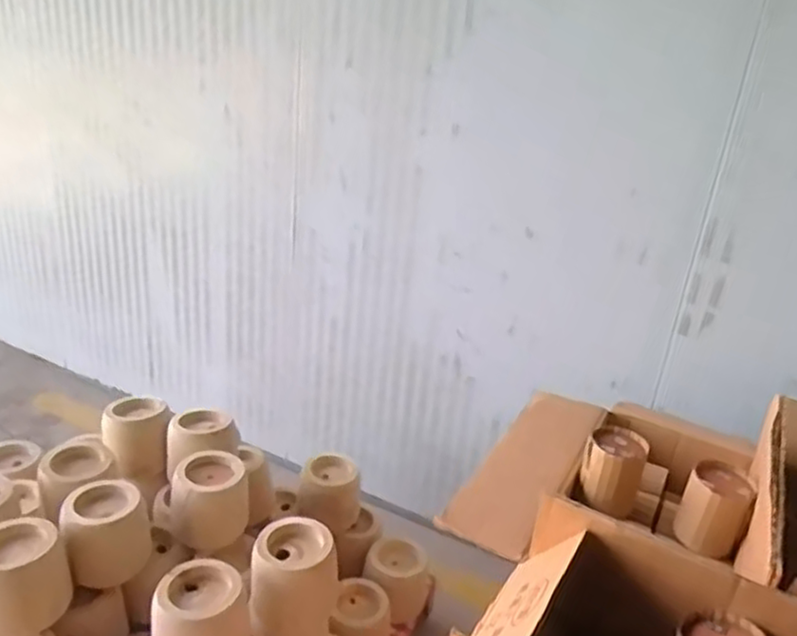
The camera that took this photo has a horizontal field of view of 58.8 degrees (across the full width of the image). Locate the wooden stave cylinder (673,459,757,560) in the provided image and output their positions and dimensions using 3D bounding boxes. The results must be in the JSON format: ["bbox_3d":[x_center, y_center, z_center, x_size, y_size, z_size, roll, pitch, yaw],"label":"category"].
[{"bbox_3d":[0.444,0.274,0.997,0.086,0.105,0.075,19,27,26],"label":"wooden stave cylinder"}]

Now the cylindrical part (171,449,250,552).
[{"bbox_3d":[-0.347,0.332,1.298,0.129,0.124,0.137,5,24,-2],"label":"cylindrical part"}]

